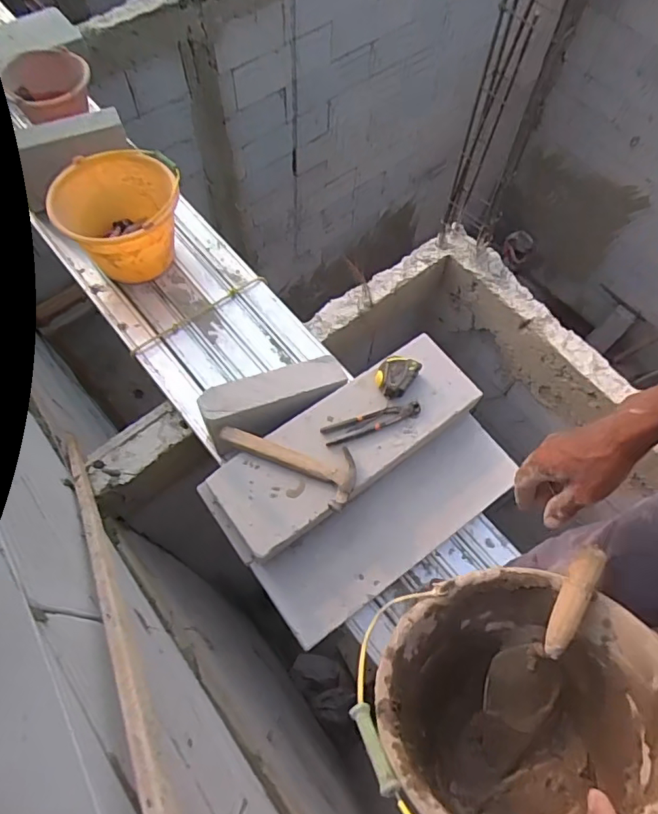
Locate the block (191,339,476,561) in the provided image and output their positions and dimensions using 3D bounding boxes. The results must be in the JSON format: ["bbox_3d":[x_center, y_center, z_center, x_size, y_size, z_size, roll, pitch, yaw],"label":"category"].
[{"bbox_3d":[0.036,0.063,1.098,0.593,0.073,0.212,-34,72,-16],"label":"block"}]

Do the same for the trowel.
[{"bbox_3d":[0.246,0.261,0.593,0.074,0.033,0.235,17,110,5],"label":"trowel"}]

